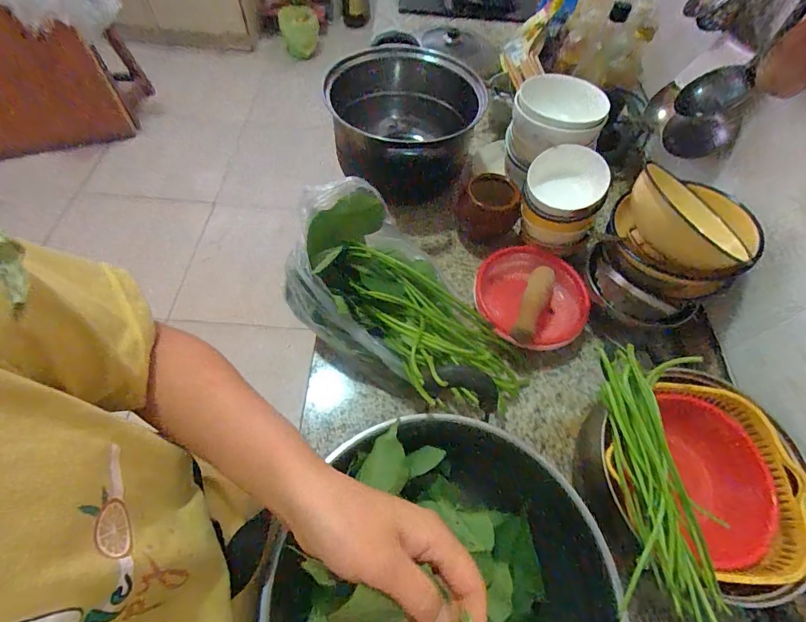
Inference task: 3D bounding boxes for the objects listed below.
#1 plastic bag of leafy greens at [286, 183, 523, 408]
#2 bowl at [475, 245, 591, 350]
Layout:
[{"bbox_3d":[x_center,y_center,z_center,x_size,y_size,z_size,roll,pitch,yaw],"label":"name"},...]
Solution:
[{"bbox_3d":[0.003,0.002,0.542,0.359,0.174,0.189,39,65,18],"label":"plastic bag of leafy greens"},{"bbox_3d":[0.211,-0.018,0.647,0.167,0.068,0.177,2,60,-3],"label":"bowl"}]

